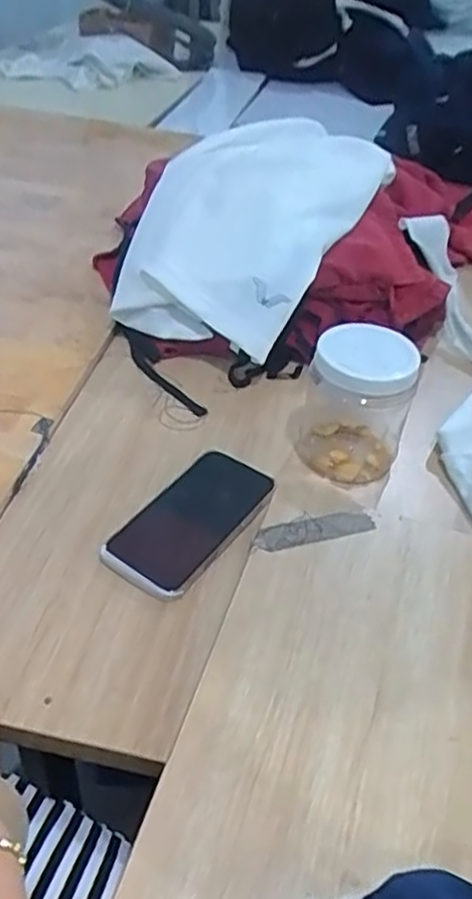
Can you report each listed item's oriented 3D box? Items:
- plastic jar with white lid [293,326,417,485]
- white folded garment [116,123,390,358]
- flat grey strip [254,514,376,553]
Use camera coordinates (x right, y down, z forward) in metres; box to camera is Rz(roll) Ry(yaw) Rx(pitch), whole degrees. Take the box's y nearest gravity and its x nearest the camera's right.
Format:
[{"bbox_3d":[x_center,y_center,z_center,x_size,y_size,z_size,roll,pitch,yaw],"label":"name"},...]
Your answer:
[{"bbox_3d":[0.112,-0.046,0.657,0.101,0.130,0.100,4,41,-3],"label":"plastic jar with white lid"},{"bbox_3d":[0.019,-0.271,0.828,0.240,0.155,0.333,23,44,18],"label":"white folded garment"},{"bbox_3d":[0.063,0.065,0.552,0.098,0.004,0.023,-11,51,-20],"label":"flat grey strip"}]

